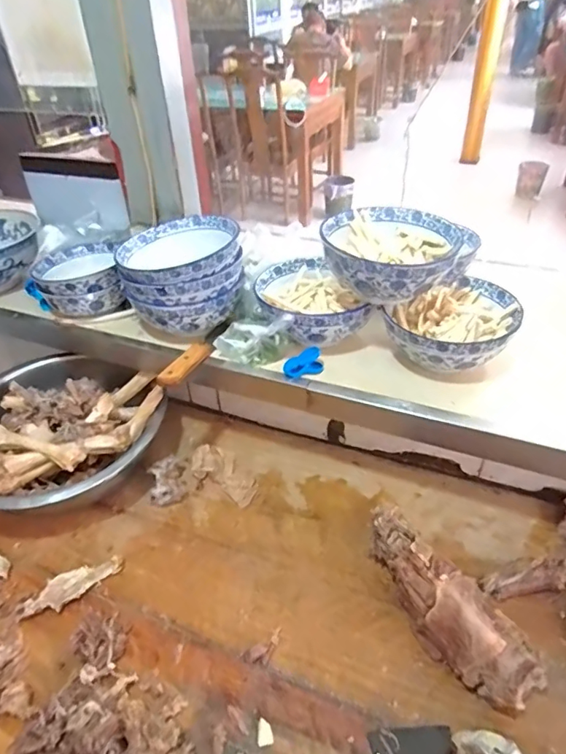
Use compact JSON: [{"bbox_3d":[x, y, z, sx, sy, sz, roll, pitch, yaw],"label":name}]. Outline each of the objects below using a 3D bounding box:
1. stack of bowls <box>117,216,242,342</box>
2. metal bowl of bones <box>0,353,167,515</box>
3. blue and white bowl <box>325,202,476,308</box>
[{"bbox_3d":[-0.159,-0.160,0.825,0.182,0.140,0.192,-7,39,-5],"label":"stack of bowls"},{"bbox_3d":[-0.386,0.105,0.846,0.343,0.138,0.304,16,45,22],"label":"metal bowl of bones"},{"bbox_3d":[0.156,-0.174,0.725,0.180,0.077,0.191,-3,39,1],"label":"blue and white bowl"}]

